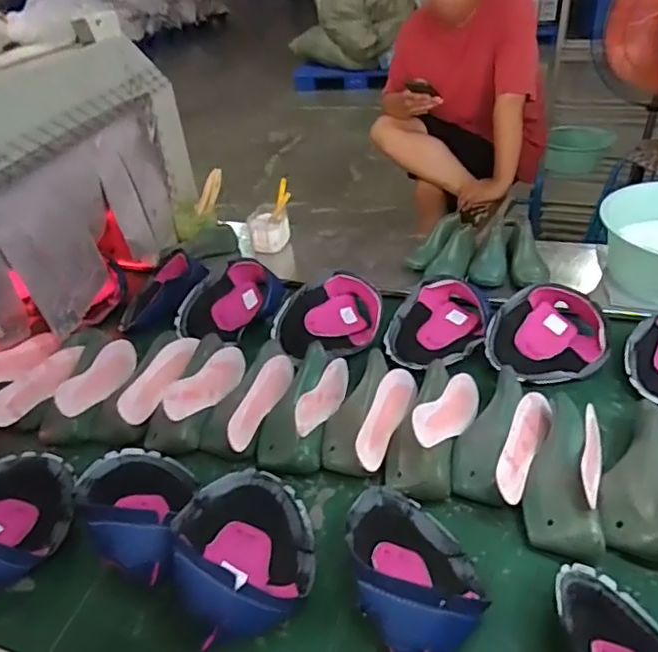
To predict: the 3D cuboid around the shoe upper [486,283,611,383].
[{"bbox_3d":[0.368,0.017,0.943,0.173,0.081,0.180,-3,38,2],"label":"shoe upper"}]

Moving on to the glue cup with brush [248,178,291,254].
[{"bbox_3d":[-0.135,-0.254,1.278,0.101,0.126,0.100,-3,38,2],"label":"glue cup with brush"}]

